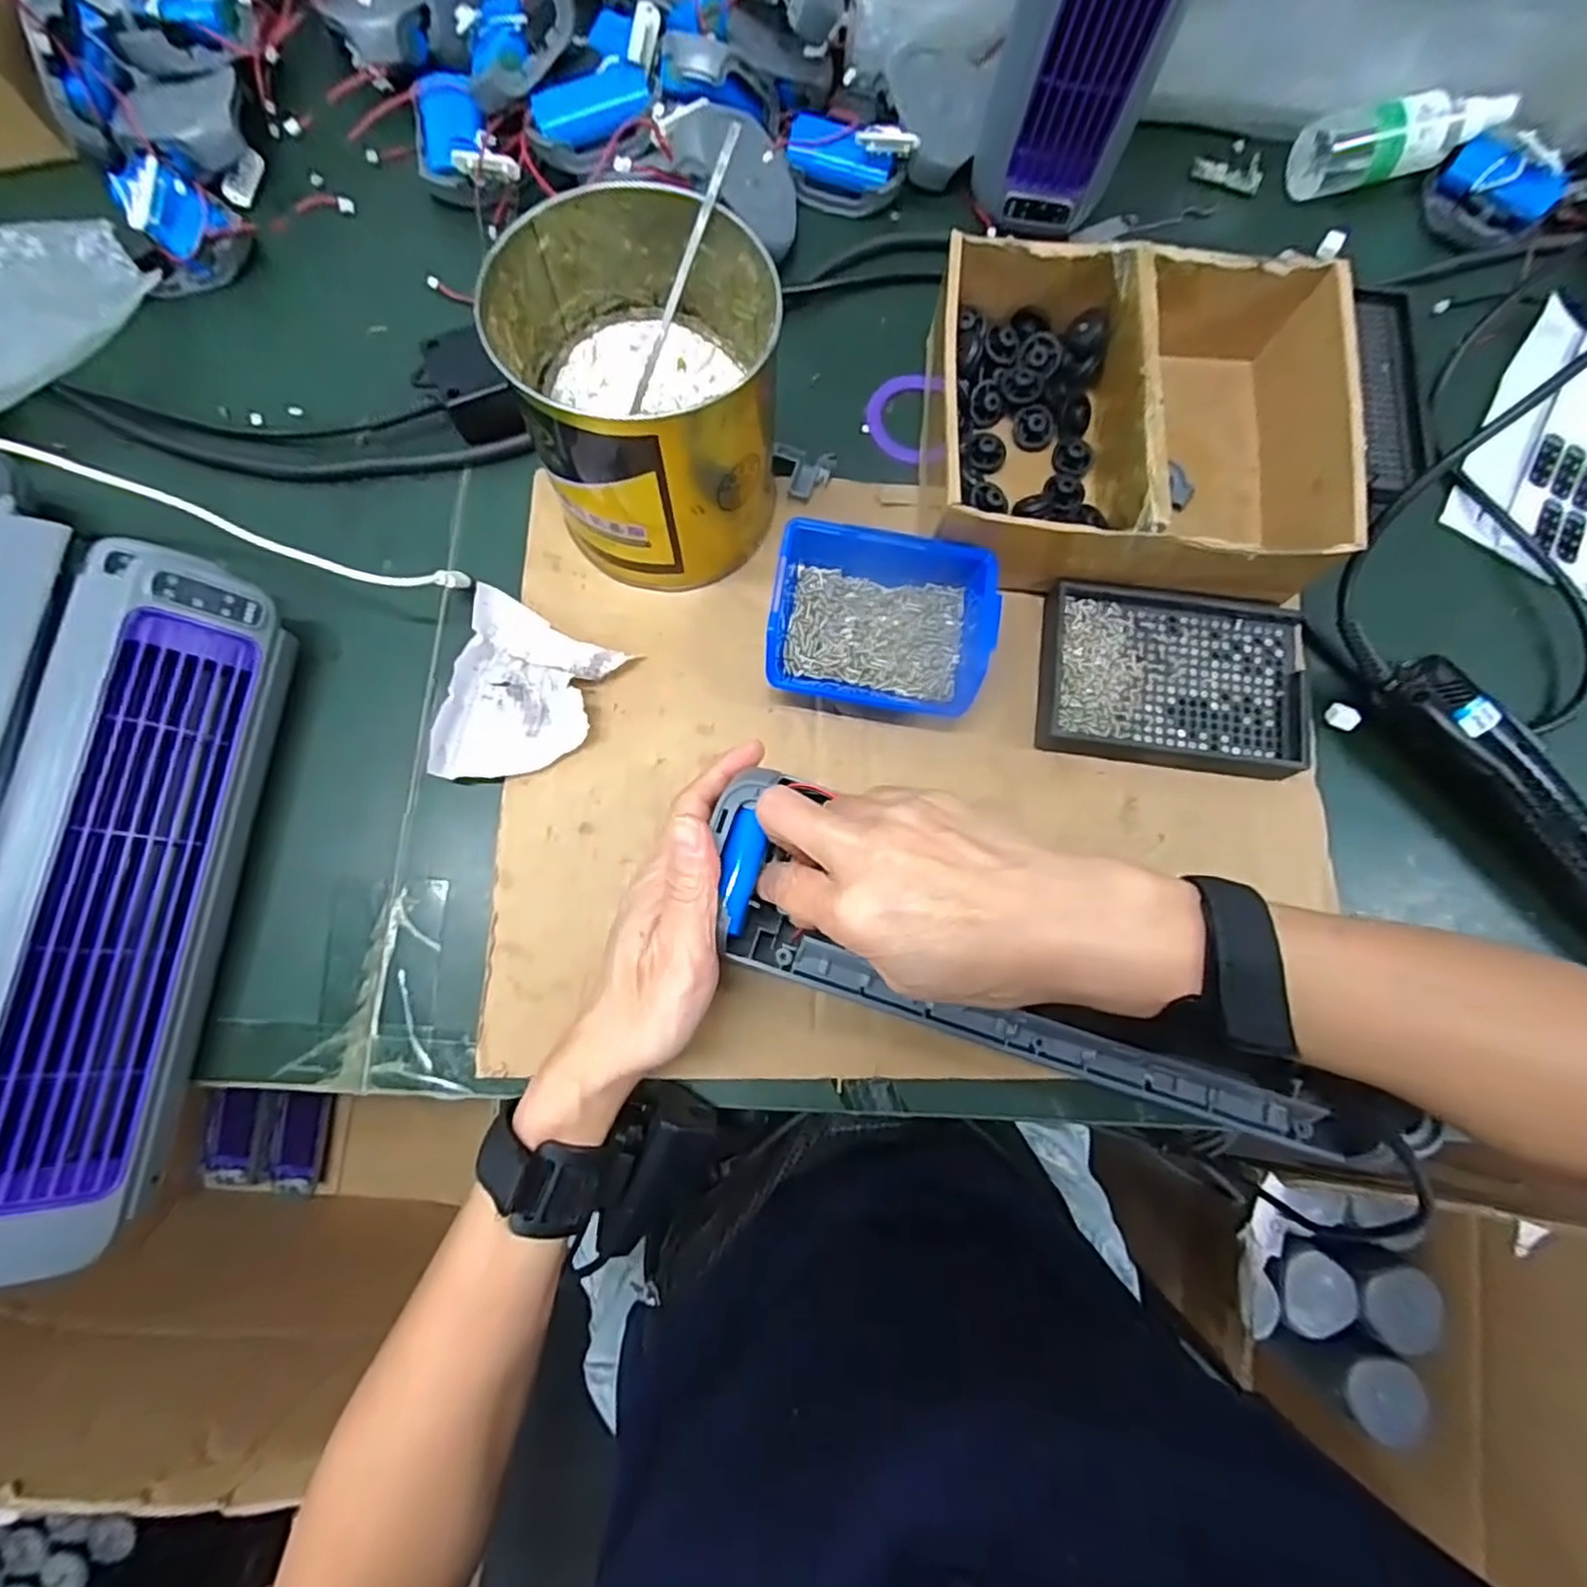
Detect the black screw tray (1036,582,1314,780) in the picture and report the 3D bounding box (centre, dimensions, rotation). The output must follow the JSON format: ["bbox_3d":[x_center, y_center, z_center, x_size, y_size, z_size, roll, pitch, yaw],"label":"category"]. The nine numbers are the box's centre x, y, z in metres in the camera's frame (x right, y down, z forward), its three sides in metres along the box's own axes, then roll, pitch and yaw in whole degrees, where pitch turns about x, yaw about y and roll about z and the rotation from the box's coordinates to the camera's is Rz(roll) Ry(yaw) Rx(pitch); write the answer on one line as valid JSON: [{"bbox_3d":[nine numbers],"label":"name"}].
[{"bbox_3d":[0.211,-0.063,0.389,0.144,0.017,0.096,8,78,-2],"label":"black screw tray"}]

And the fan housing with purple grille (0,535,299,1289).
[{"bbox_3d":[-0.309,0.042,0.325,0.086,0.060,0.302,15,76,-46],"label":"fan housing with purple grille"}]

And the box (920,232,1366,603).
[{"bbox_3d":[0.178,-0.199,0.392,0.205,0.088,0.176,3,78,-3],"label":"box"}]

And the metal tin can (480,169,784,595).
[{"bbox_3d":[-0.069,-0.186,0.345,0.117,0.110,0.132,-5,79,-4],"label":"metal tin can"}]

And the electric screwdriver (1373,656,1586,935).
[{"bbox_3d":[0.392,0.013,0.379,0.033,0.038,0.201,-39,83,-10],"label":"electric screwdriver"}]

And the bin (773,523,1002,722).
[{"bbox_3d":[0.045,-0.088,0.370,0.109,0.041,0.081,10,78,-1],"label":"bin"}]

